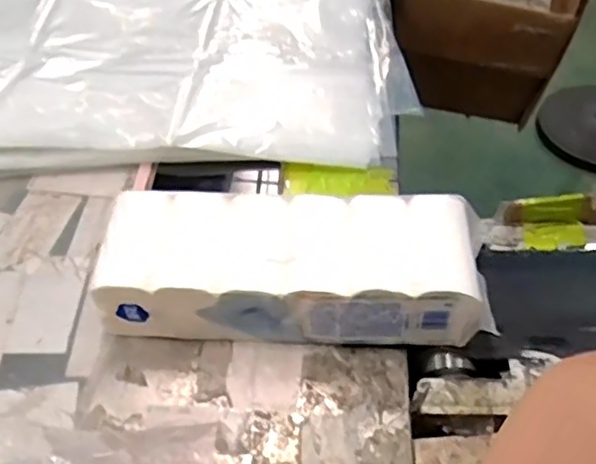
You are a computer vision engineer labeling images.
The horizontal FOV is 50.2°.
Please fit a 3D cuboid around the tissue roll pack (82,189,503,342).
[{"bbox_3d":[-0.005,0.035,0.669,0.378,0.093,0.136,0,49,3],"label":"tissue roll pack"}]

